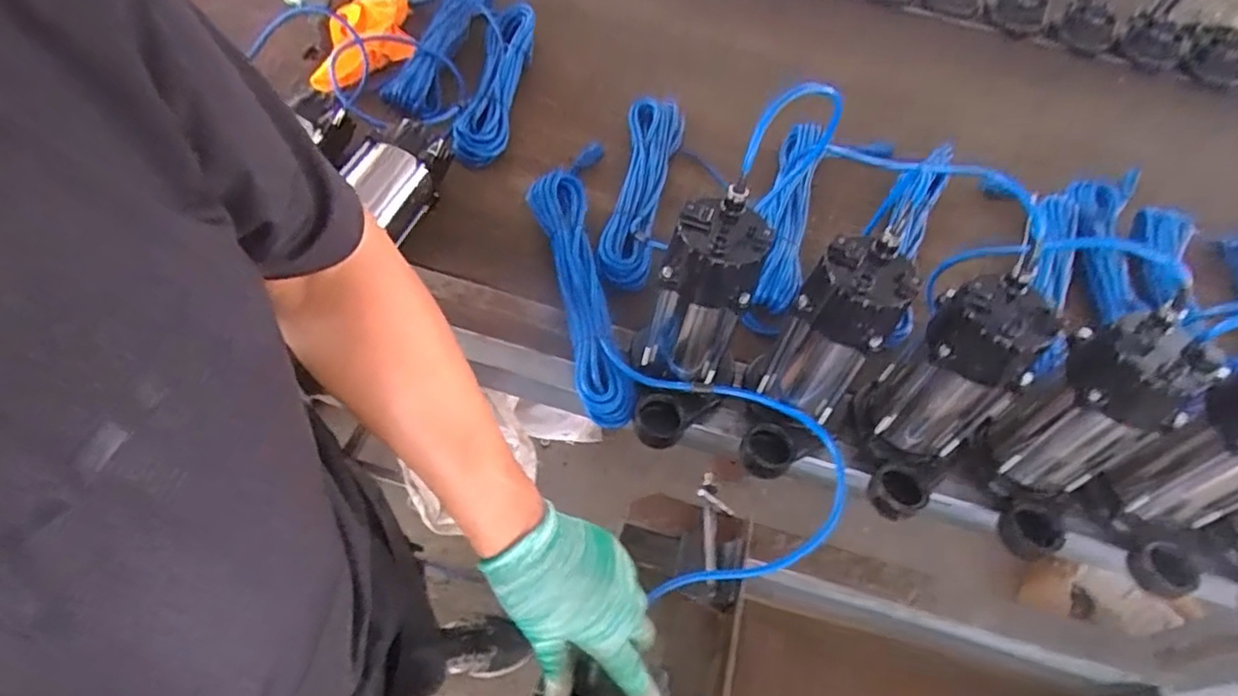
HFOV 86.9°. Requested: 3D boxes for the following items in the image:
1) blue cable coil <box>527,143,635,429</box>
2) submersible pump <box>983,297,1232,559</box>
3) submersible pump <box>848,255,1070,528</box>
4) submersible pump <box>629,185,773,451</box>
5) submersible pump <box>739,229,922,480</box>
[{"bbox_3d":[-0.053,-0.084,0.803,0.100,0.079,0.377,-2,56,-9],"label":"blue cable coil"},{"bbox_3d":[0.440,0.085,0.625,0.119,0.215,0.136,41,60,19],"label":"submersible pump"},{"bbox_3d":[0.321,0.051,0.646,0.117,0.219,0.149,39,59,18],"label":"submersible pump"},{"bbox_3d":[0.079,-0.014,0.664,0.100,0.232,0.147,4,55,-6],"label":"submersible pump"},{"bbox_3d":[0.203,0.021,0.650,0.102,0.227,0.151,13,55,0],"label":"submersible pump"}]

